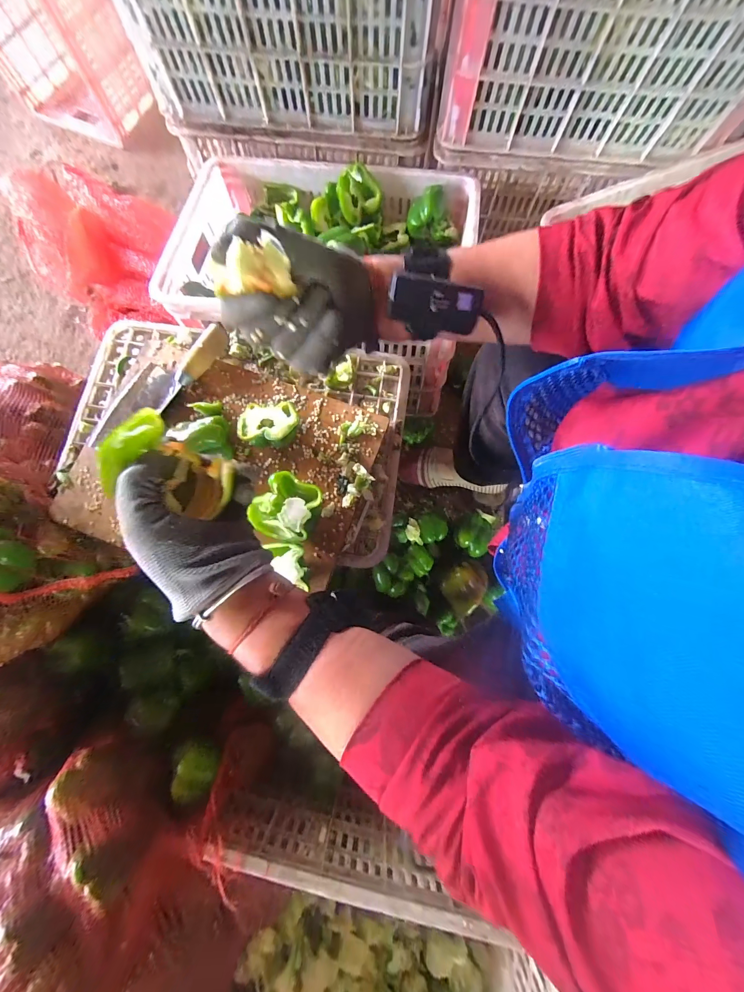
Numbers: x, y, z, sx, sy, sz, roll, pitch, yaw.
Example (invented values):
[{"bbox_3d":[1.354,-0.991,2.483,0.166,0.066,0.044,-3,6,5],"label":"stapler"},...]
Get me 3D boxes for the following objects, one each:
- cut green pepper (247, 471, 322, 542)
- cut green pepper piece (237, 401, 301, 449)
[{"bbox_3d":[-0.108,0.017,0.430,0.074,0.046,0.078,0,78,0],"label":"cut green pepper"},{"bbox_3d":[-0.136,-0.095,0.453,0.075,0.048,0.065,-3,78,-1],"label":"cut green pepper piece"}]

